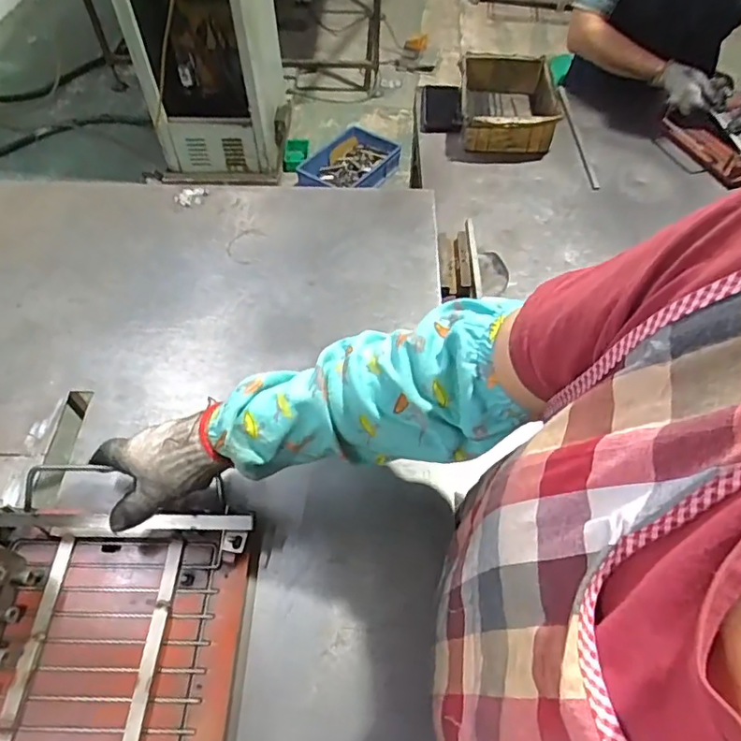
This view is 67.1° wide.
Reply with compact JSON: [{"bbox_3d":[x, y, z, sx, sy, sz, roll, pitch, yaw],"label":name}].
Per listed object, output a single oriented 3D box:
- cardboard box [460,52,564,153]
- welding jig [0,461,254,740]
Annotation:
[{"bbox_3d":[0.277,-0.538,1.139,0.189,0.113,0.235,4,56,1],"label":"cardboard box"},{"bbox_3d":[-0.229,0.247,0.422,0.241,0.038,0.324,0,56,0],"label":"welding jig"}]

